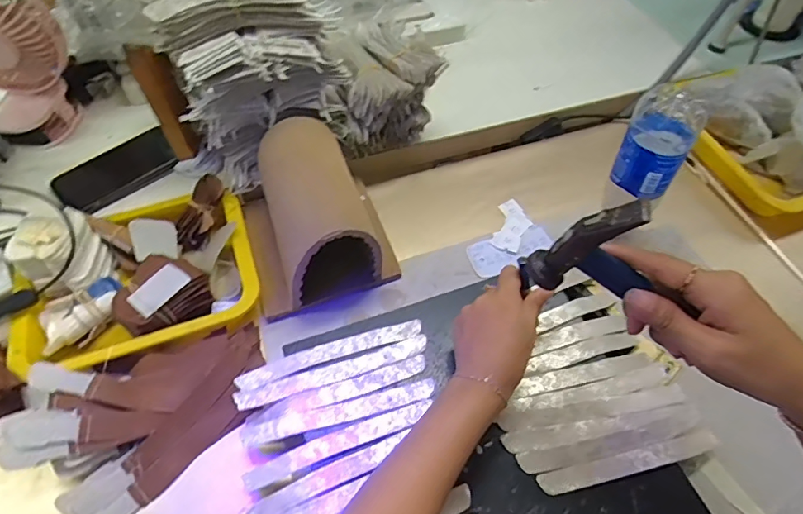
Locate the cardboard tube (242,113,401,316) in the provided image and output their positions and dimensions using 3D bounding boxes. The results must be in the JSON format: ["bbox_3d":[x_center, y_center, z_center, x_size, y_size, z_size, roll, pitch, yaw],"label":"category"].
[{"bbox_3d":[-0.108,-0.056,0.577,0.164,0.121,0.195,-17,58,-12],"label":"cardboard tube"}]

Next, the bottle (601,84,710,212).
[{"bbox_3d":[0.268,-0.116,0.520,0.064,0.132,0.057,28,60,17],"label":"bottle"}]

